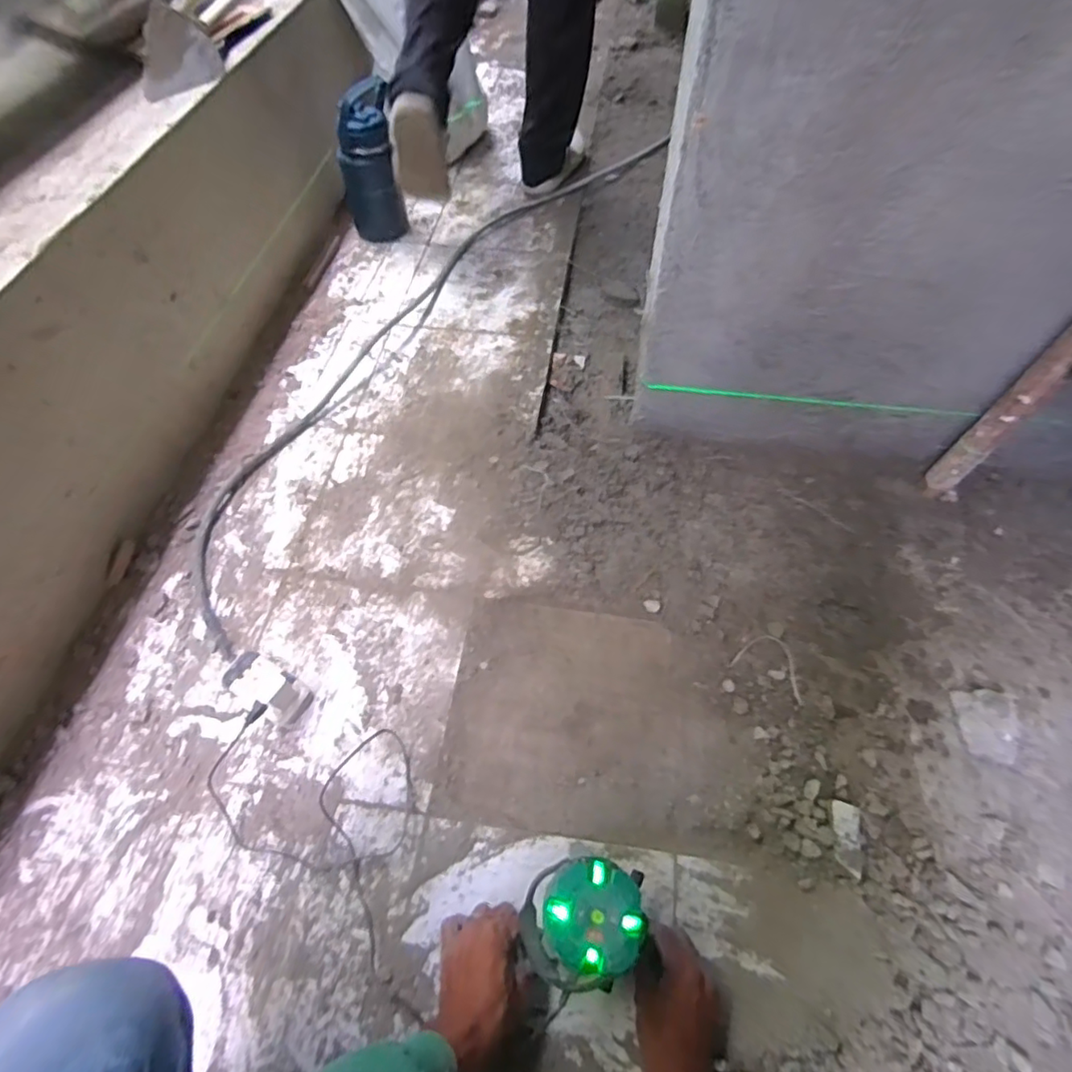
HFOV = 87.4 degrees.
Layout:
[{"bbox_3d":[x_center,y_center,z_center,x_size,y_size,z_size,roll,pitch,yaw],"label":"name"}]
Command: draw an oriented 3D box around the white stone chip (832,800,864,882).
[{"bbox_3d":[0.366,0.354,0.658,0.030,0.013,0.076,11,56,7],"label":"white stone chip"}]

